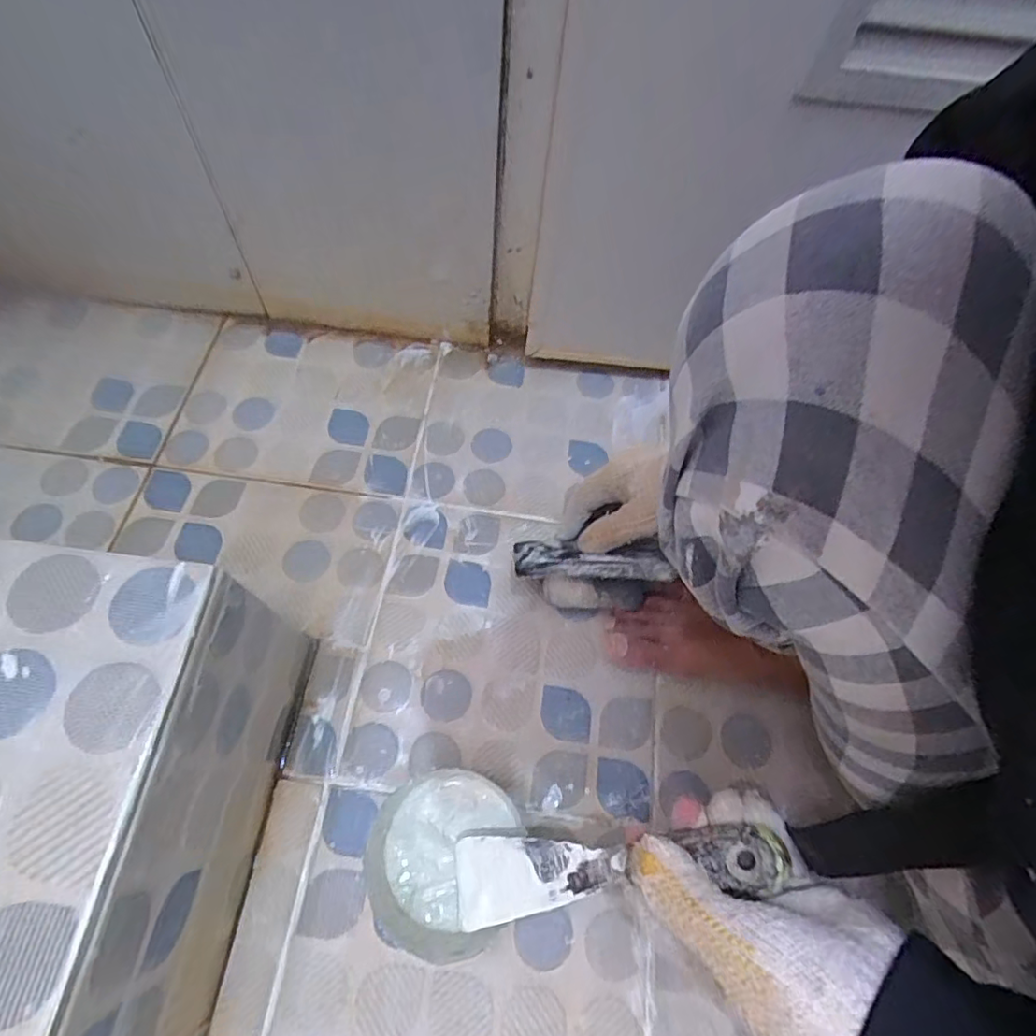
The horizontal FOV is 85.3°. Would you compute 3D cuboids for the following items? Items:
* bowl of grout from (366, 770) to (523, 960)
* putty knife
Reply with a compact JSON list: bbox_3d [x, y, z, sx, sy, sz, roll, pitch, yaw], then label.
[{"bbox_3d":[-0.055,0.227,0.386,0.099,0.071,0.103,1,64,-2],"label":"bowl of grout"},{"bbox_3d":[0.048,0.193,0.313,0.188,0.016,0.044,-22,63,22],"label":"putty knife"}]

